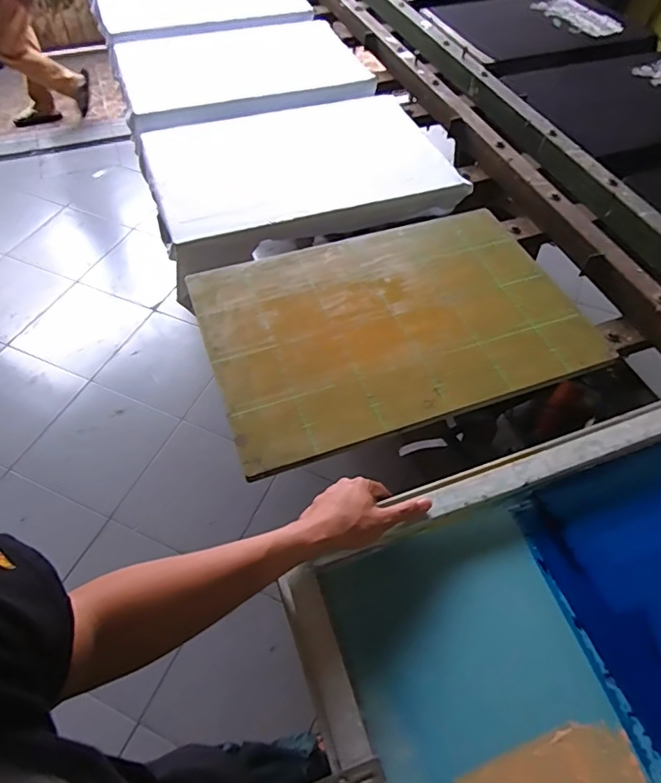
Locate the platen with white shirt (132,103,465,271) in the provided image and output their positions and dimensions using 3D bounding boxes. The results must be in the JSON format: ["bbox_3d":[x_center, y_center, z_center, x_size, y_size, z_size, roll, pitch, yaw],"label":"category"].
[{"bbox_3d":[-0.078,-0.497,1.103,0.623,0.092,0.450,-19,54,-10],"label":"platen with white shirt"}]

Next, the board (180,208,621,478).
[{"bbox_3d":[0.100,-0.123,0.813,0.584,0.019,0.399,-17,55,-14],"label":"board"}]

